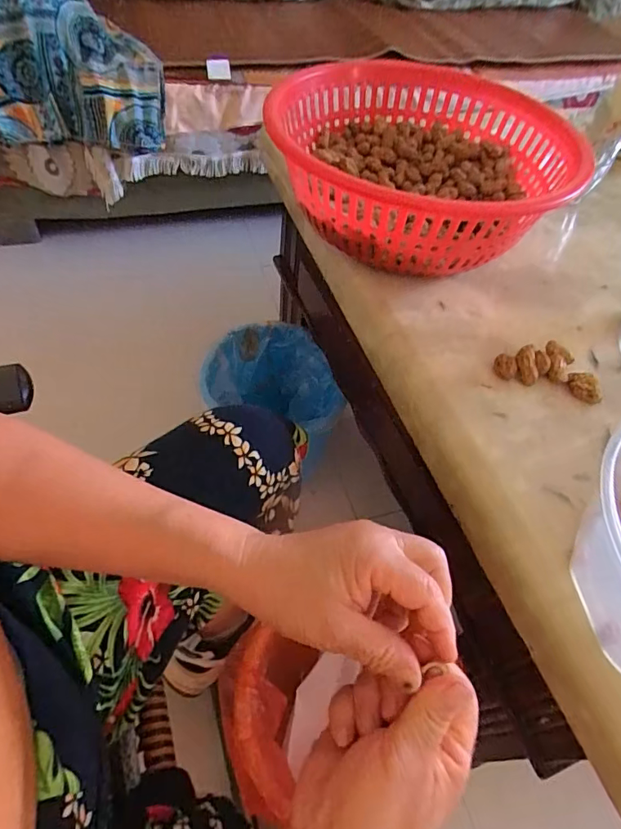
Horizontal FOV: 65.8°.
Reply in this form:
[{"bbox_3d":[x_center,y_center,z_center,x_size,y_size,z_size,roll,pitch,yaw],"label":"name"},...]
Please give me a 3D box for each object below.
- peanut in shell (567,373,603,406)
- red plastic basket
[{"bbox_3d":[0.253,-0.023,0.441,0.023,0.012,0.031,-5,52,-8],"label":"peanut in shell"},{"bbox_3d":[0.121,-0.275,0.556,0.309,0.133,0.318,-7,54,-12],"label":"red plastic basket"}]

